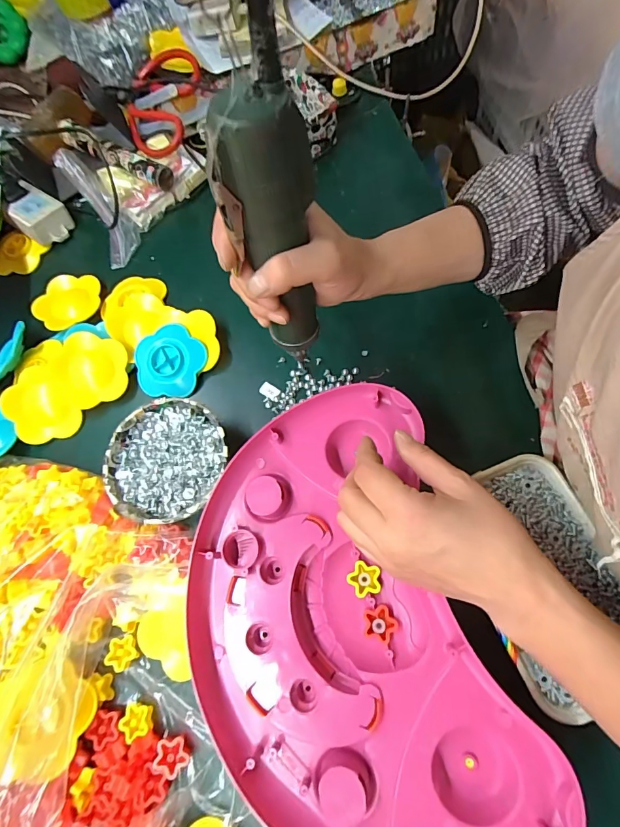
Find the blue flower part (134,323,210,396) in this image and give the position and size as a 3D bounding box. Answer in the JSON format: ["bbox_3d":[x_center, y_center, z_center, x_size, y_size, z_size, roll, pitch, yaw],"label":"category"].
[{"bbox_3d":[-0.150,-0.055,0.435,0.075,0.015,0.075,0,83,3],"label":"blue flower part"}]

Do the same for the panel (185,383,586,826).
[{"bbox_3d":[0.017,0.153,0.315,0.224,0.046,0.329,-16,72,-3],"label":"panel"}]

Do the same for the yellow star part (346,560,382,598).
[{"bbox_3d":[0.043,0.133,0.327,0.026,0.006,0.026,-9,70,7],"label":"yellow star part"}]

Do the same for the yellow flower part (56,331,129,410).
[{"bbox_3d":[-0.232,-0.051,0.437,0.068,0.021,0.076,-26,72,-6],"label":"yellow flower part"}]

